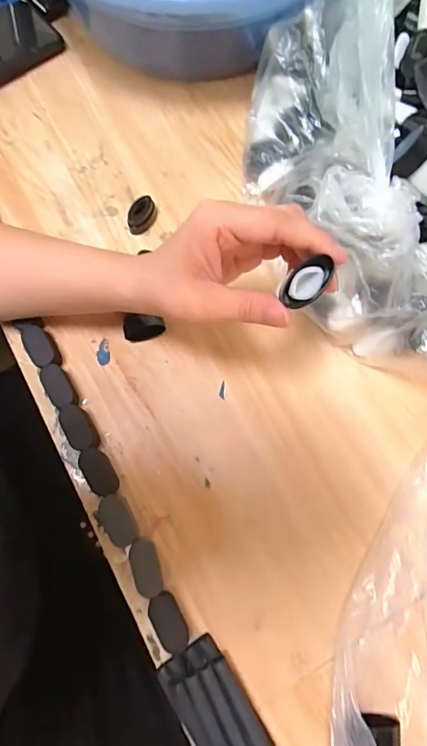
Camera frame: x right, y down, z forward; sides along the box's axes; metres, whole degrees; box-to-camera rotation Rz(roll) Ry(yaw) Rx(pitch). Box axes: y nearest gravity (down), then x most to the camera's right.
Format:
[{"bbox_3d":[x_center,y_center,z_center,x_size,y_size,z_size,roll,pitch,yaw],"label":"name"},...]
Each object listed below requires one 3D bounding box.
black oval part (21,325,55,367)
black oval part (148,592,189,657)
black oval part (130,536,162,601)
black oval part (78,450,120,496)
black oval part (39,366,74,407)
[{"bbox_3d":[-0.140,-0.020,0.334,0.019,0.020,0.037,-30,76,-8],"label":"black oval part"},{"bbox_3d":[-0.030,0.170,0.279,0.016,0.017,0.037,-30,76,-8],"label":"black oval part"},{"bbox_3d":[-0.047,0.136,0.289,0.017,0.018,0.037,-15,75,-4],"label":"black oval part"},{"bbox_3d":[-0.085,0.076,0.307,0.018,0.017,0.036,-34,77,-9],"label":"black oval part"},{"bbox_3d":[-0.122,0.012,0.325,0.018,0.021,0.036,-32,76,-8],"label":"black oval part"}]

